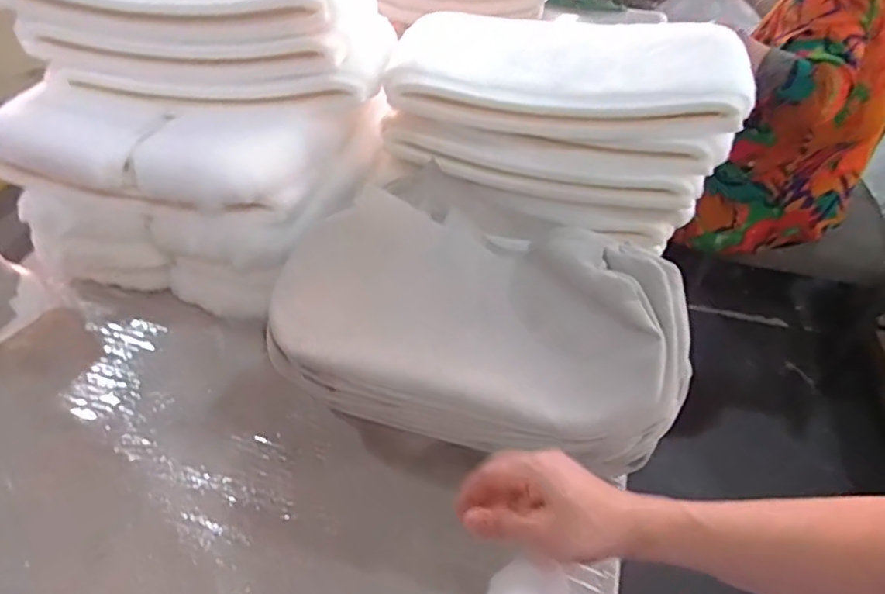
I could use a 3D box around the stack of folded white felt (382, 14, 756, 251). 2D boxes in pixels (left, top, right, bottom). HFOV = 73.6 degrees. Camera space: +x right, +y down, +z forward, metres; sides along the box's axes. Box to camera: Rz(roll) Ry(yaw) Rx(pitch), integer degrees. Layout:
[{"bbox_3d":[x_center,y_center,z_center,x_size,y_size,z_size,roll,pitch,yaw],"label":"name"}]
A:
[{"bbox_3d":[0.164,-0.253,0.876,0.466,0.247,0.206,13,50,12],"label":"stack of folded white felt"}]

